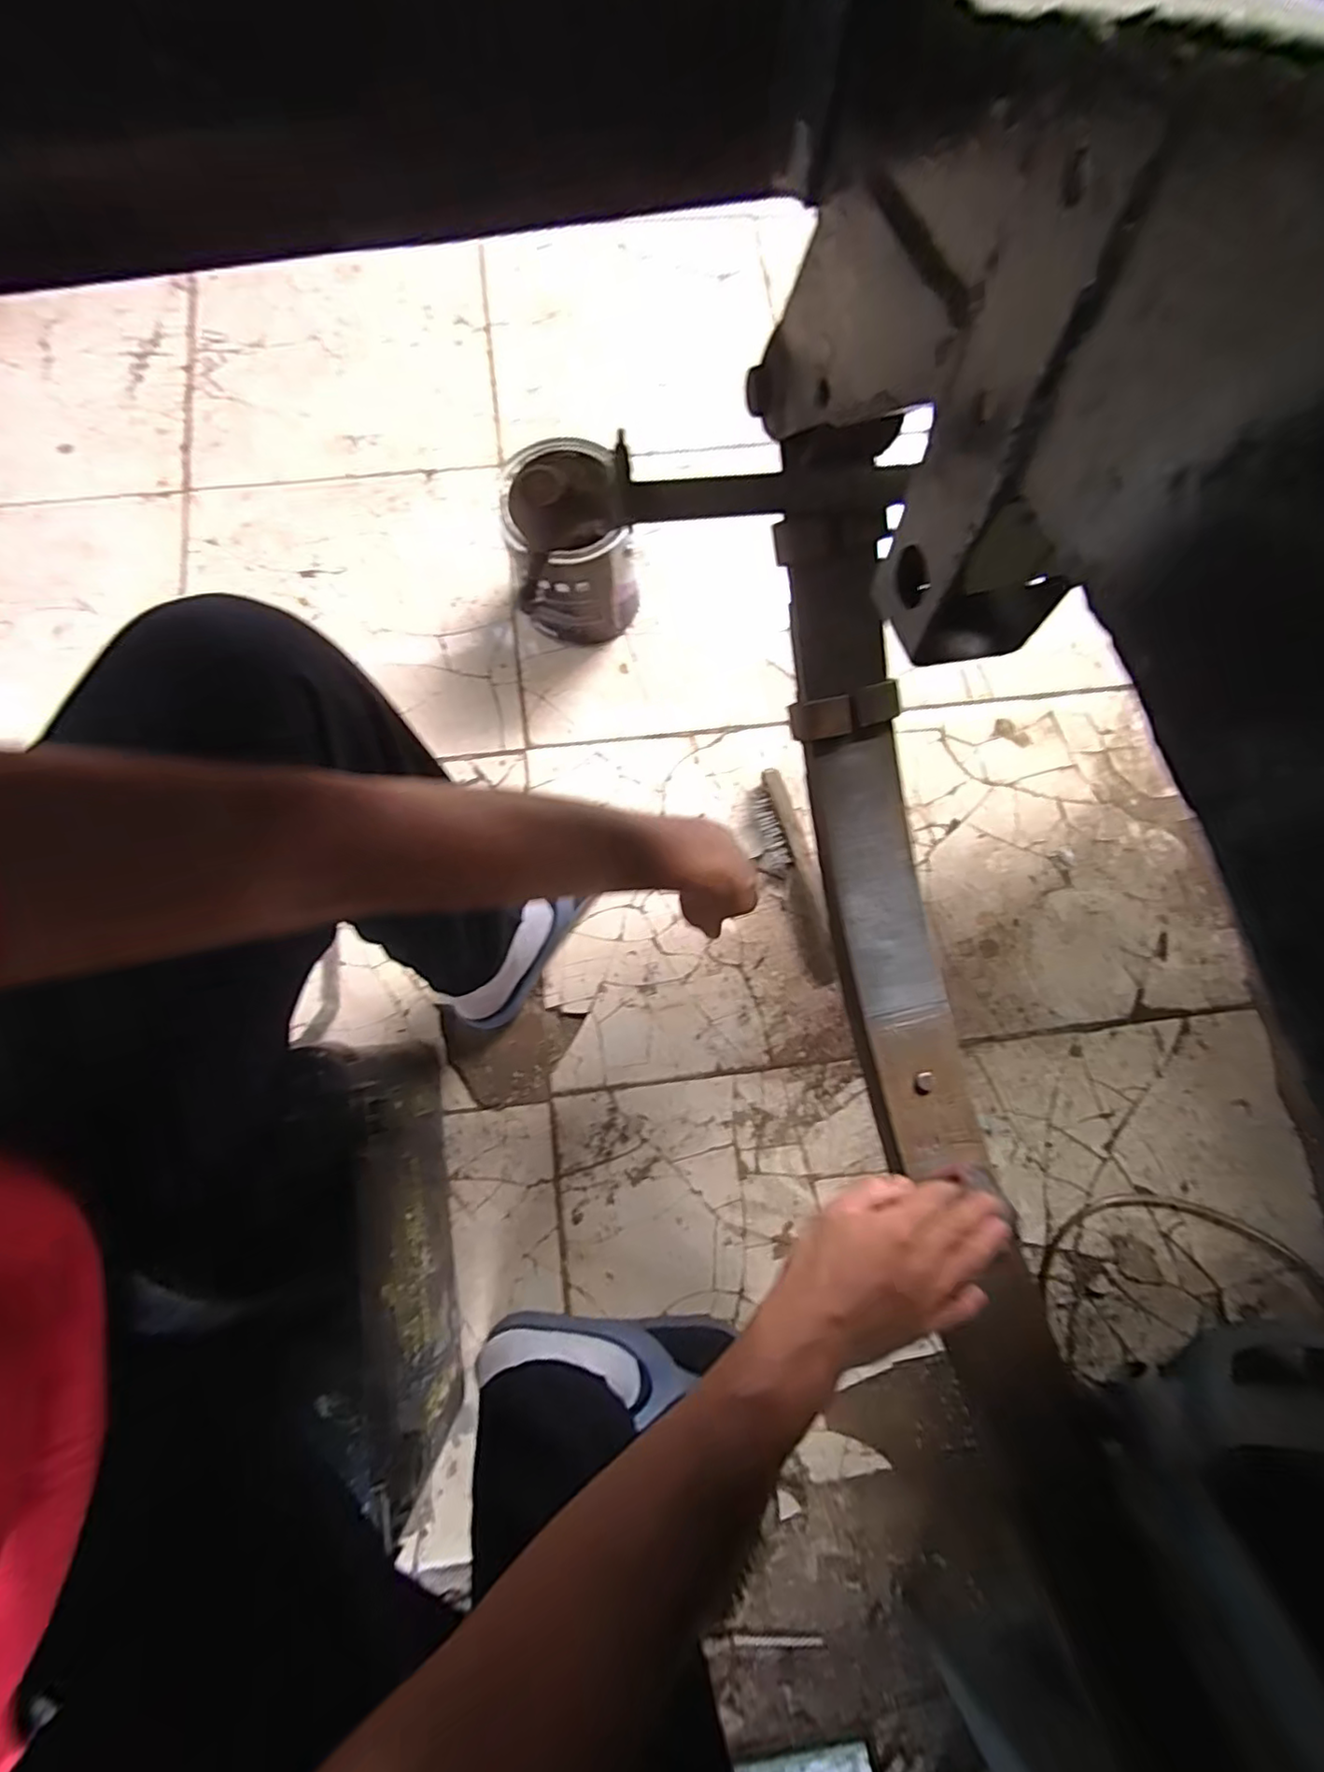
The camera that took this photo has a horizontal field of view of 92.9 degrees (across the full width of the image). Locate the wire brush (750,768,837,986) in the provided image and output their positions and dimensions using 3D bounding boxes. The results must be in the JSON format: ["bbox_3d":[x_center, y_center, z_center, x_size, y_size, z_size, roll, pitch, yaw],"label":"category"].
[{"bbox_3d":[0.148,-0.009,0.726,0.057,0.031,0.244,-11,77,-5],"label":"wire brush"}]

